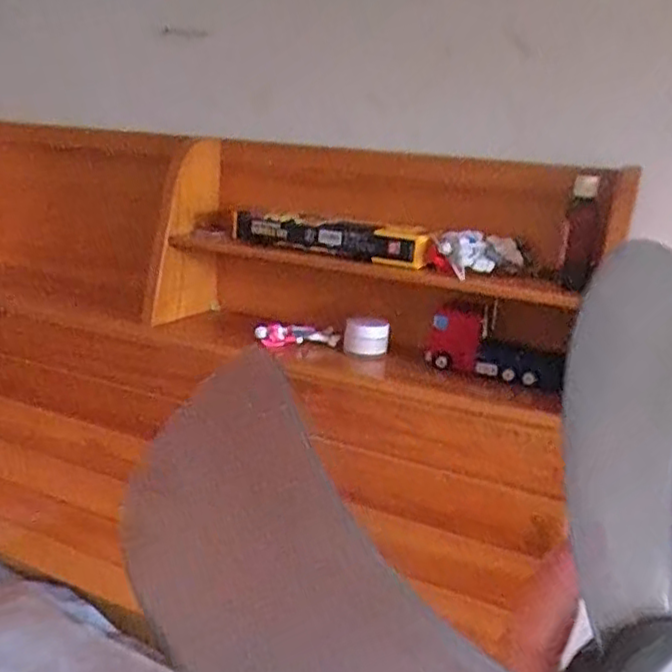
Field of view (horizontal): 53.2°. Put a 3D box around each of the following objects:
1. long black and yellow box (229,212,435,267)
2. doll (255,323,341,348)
[{"bbox_3d":[-0.013,-0.122,0.822,0.266,0.040,0.050,13,18,28],"label":"long black and yellow box"},{"bbox_3d":[-0.048,-0.002,0.845,0.107,0.028,0.027,1,16,-15],"label":"doll"}]

